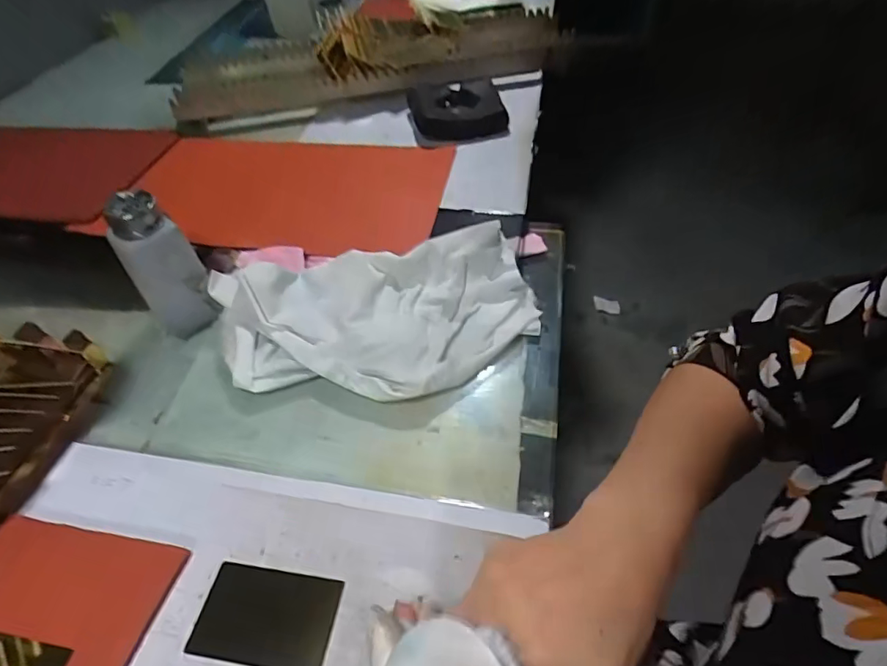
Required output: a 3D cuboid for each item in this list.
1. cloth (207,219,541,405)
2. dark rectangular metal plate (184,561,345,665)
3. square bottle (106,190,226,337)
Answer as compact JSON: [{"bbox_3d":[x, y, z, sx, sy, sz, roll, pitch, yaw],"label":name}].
[{"bbox_3d":[-0.062,-0.017,0.456,0.291,0.050,0.161,-6,47,-3],"label":"cloth"},{"bbox_3d":[-0.108,0.173,0.316,0.082,0.004,0.052,6,48,8],"label":"dark rectangular metal plate"},{"bbox_3d":[-0.245,-0.059,0.450,0.053,0.118,0.050,-35,55,-26],"label":"square bottle"}]

